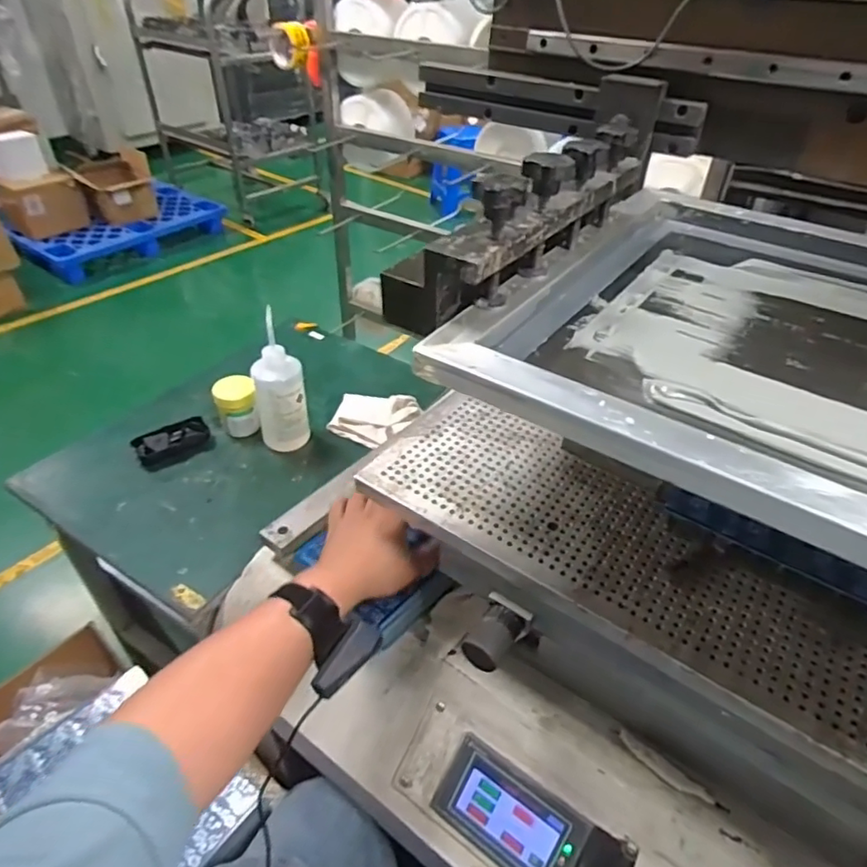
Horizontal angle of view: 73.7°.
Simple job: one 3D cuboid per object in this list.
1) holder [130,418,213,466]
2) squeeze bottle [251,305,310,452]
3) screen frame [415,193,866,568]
[{"bbox_3d":[-0.404,0.009,0.895,0.105,0.029,0.057,-22,47,-27],"label":"holder"},{"bbox_3d":[-0.230,-0.061,0.867,0.073,0.208,0.063,-8,42,-15],"label":"squeeze bottle"},{"bbox_3d":[0.312,-0.058,0.405,0.494,0.038,0.452,27,45,24],"label":"screen frame"}]

